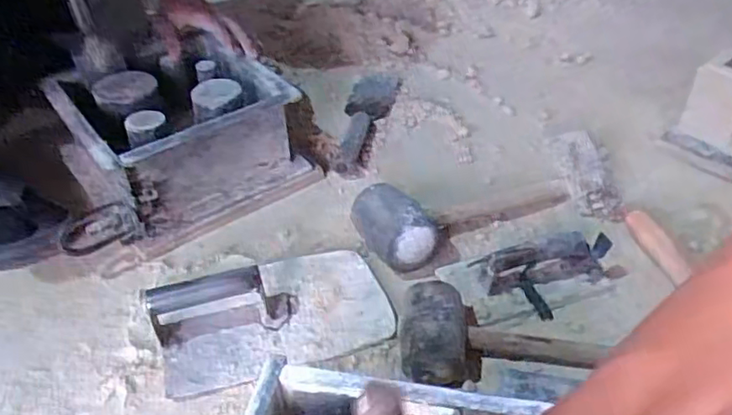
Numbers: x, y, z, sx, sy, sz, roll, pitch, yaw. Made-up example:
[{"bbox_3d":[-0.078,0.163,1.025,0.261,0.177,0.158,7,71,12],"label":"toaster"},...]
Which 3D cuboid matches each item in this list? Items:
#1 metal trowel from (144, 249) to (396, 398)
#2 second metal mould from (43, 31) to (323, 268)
[{"bbox_3d":[-0.092,0.083,0.625,0.220,0.071,0.133,-13,42,-11],"label":"metal trowel"},{"bbox_3d":[-0.243,-0.076,0.762,0.291,0.137,0.216,-31,48,-27],"label":"second metal mould"}]

